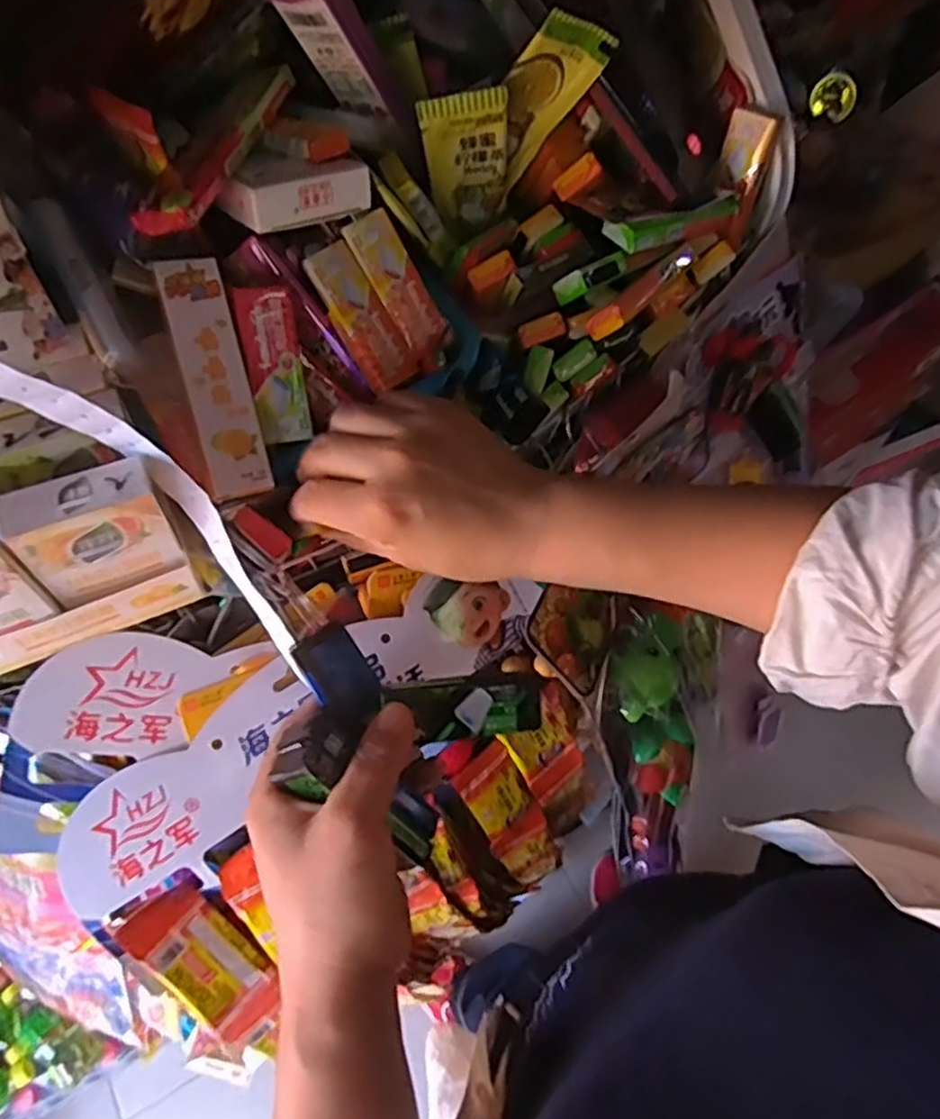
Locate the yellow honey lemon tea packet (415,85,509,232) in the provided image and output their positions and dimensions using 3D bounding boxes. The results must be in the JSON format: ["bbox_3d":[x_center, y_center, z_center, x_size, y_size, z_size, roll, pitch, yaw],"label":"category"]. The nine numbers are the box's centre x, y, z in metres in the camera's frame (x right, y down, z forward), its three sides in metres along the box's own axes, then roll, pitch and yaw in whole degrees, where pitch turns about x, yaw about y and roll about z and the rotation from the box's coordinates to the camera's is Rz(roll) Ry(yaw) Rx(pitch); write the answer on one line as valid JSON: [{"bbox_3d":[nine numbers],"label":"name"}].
[{"bbox_3d":[-0.002,-0.228,0.411,0.046,0.090,0.017,-6,66,-1],"label":"yellow honey lemon tea packet"}]

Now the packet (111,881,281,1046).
[{"bbox_3d":[-0.144,0.218,0.390,0.039,0.014,0.093,-43,102,-15],"label":"packet"}]

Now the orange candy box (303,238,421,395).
[{"bbox_3d":[-0.060,-0.134,0.397,0.030,0.008,0.080,-35,108,-12],"label":"orange candy box"}]

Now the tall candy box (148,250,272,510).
[{"bbox_3d":[-0.129,-0.091,0.363,0.029,0.015,0.120,-14,94,-4],"label":"tall candy box"}]

